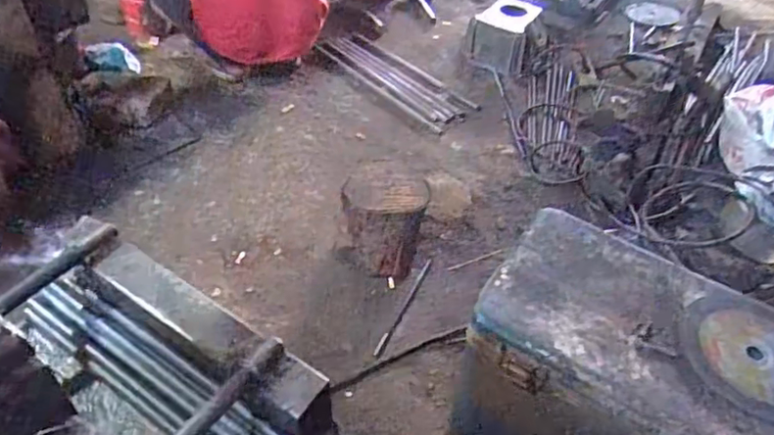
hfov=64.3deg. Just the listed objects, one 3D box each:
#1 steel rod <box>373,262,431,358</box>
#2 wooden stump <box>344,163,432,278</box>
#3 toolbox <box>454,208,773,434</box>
[{"bbox_3d":[0.042,0.200,1.406,0.017,0.009,0.303,20,49,17],"label":"steel rod"},{"bbox_3d":[-0.005,0.011,1.451,0.193,0.216,0.189,3,45,0],"label":"wooden stump"},{"bbox_3d":[0.388,0.267,1.011,0.485,0.235,0.397,23,49,19],"label":"toolbox"}]

